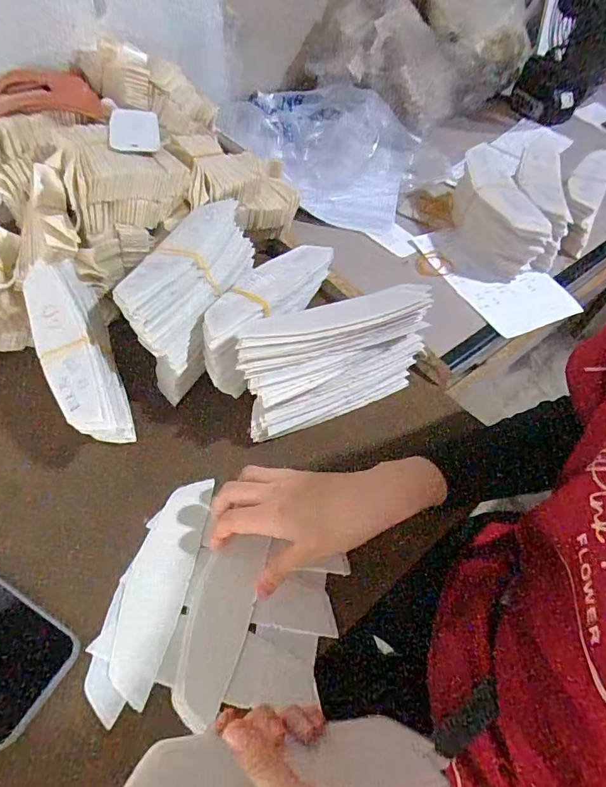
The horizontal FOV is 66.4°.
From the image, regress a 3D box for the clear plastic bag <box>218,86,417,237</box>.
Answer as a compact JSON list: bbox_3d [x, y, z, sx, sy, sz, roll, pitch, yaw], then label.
[{"bbox_3d":[0.027,-0.390,0.735,0.295,0.092,0.236,19,55,12],"label":"clear plastic bag"}]

